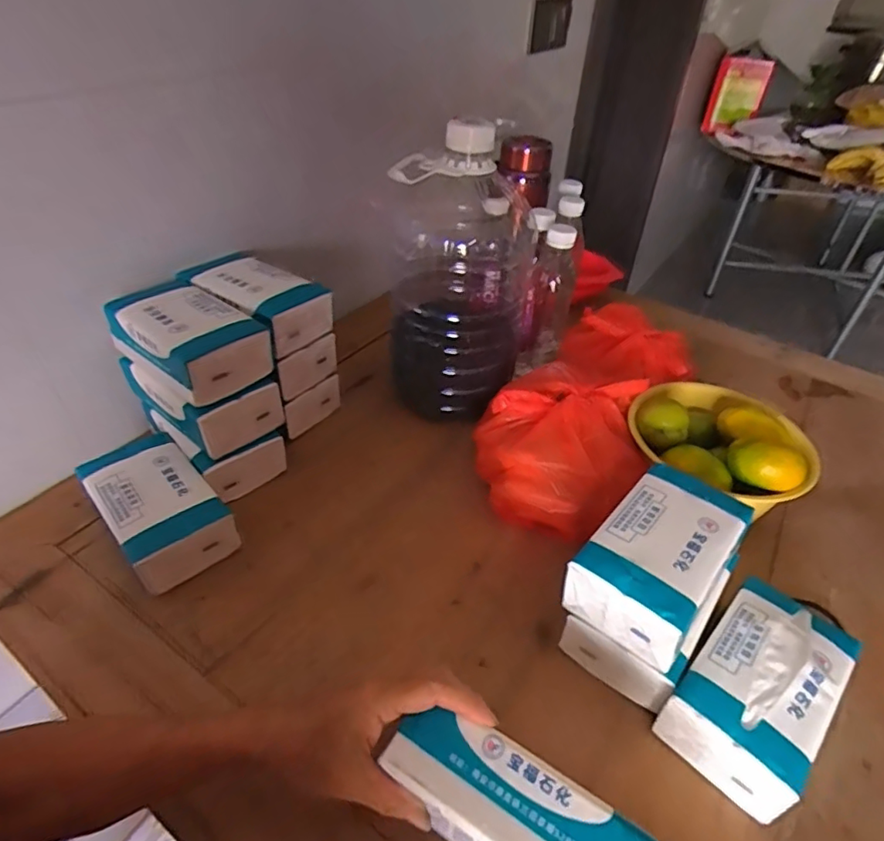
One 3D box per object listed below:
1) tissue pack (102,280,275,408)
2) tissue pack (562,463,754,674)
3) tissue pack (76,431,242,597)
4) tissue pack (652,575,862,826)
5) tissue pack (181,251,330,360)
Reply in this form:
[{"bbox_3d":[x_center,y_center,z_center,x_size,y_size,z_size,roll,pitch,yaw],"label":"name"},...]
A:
[{"bbox_3d":[-0.260,-0.085,0.563,0.161,0.057,0.095,30,47,28],"label":"tissue pack"},{"bbox_3d":[0.179,0.109,0.452,0.091,0.053,0.156,32,48,29],"label":"tissue pack"},{"bbox_3d":[-0.277,0.087,0.542,0.092,0.060,0.150,-30,51,-33],"label":"tissue pack"},{"bbox_3d":[0.246,0.207,0.432,0.088,0.066,0.154,34,49,31],"label":"tissue pack"},{"bbox_3d":[-0.213,-0.138,0.631,0.159,0.057,0.094,25,45,24],"label":"tissue pack"}]

